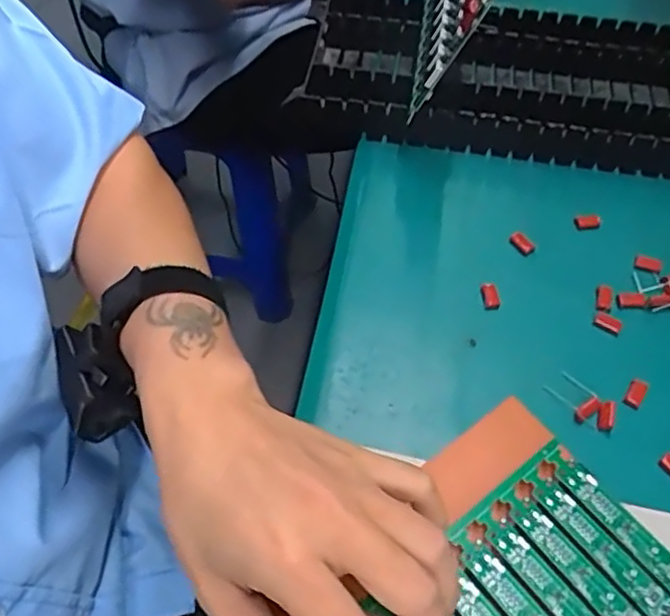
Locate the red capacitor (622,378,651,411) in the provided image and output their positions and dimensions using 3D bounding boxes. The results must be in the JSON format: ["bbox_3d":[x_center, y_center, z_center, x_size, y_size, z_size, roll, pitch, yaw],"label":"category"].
[{"bbox_3d":[0.171,0.048,0.377,0.010,0.004,0.019,32,61,19],"label":"red capacitor"}]

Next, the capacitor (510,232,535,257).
[{"bbox_3d":[0.122,-0.042,0.435,0.009,0.009,0.017,-35,63,-22],"label":"capacitor"}]

